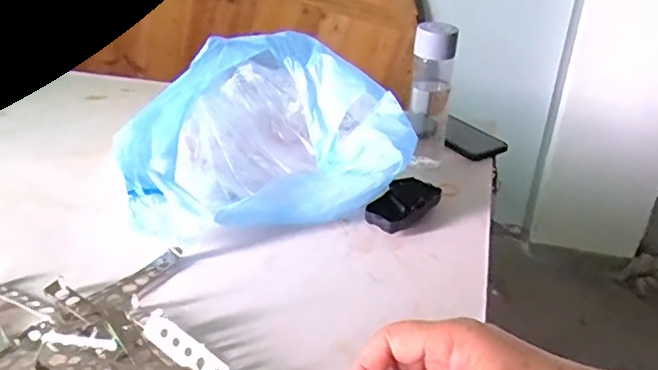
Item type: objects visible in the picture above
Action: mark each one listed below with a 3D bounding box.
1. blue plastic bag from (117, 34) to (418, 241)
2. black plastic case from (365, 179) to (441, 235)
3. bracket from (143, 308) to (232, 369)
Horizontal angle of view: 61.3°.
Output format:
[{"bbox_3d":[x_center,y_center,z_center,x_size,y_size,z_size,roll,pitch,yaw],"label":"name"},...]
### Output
[{"bbox_3d":[-0.086,-0.072,0.692,0.317,0.182,0.267,-4,30,-11],"label":"blue plastic bag"},{"bbox_3d":[0.095,0.024,0.700,0.108,0.036,0.050,-24,39,-38],"label":"black plastic case"},{"bbox_3d":[-0.117,0.147,0.476,0.122,0.008,0.024,29,76,27],"label":"bracket"}]

